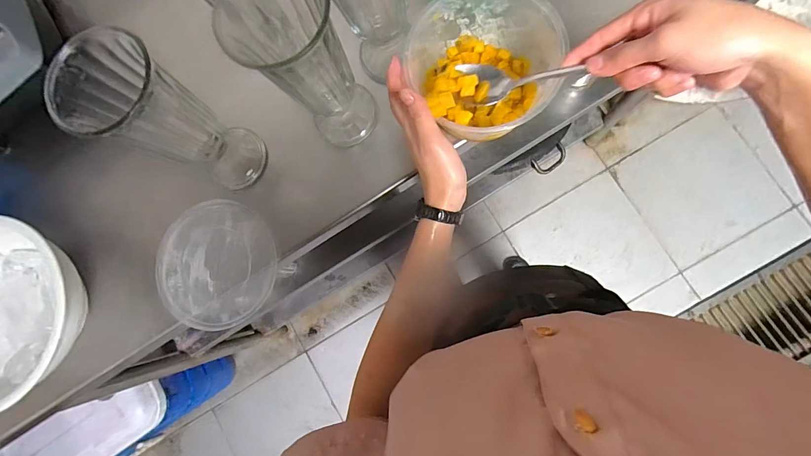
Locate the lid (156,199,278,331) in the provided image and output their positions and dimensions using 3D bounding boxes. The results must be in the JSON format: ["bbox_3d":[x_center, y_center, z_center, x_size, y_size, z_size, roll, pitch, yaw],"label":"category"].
[{"bbox_3d":[-0.222,0.041,0.443,0.144,0.013,0.140,-1,84,7],"label":"lid"}]

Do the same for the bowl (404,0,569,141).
[{"bbox_3d":[0.078,-0.158,0.378,0.134,0.078,0.141,-1,84,7],"label":"bowl"}]

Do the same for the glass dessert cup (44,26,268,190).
[{"bbox_3d":[-0.222,-0.101,0.373,0.086,0.178,0.076,37,89,9],"label":"glass dessert cup"}]

